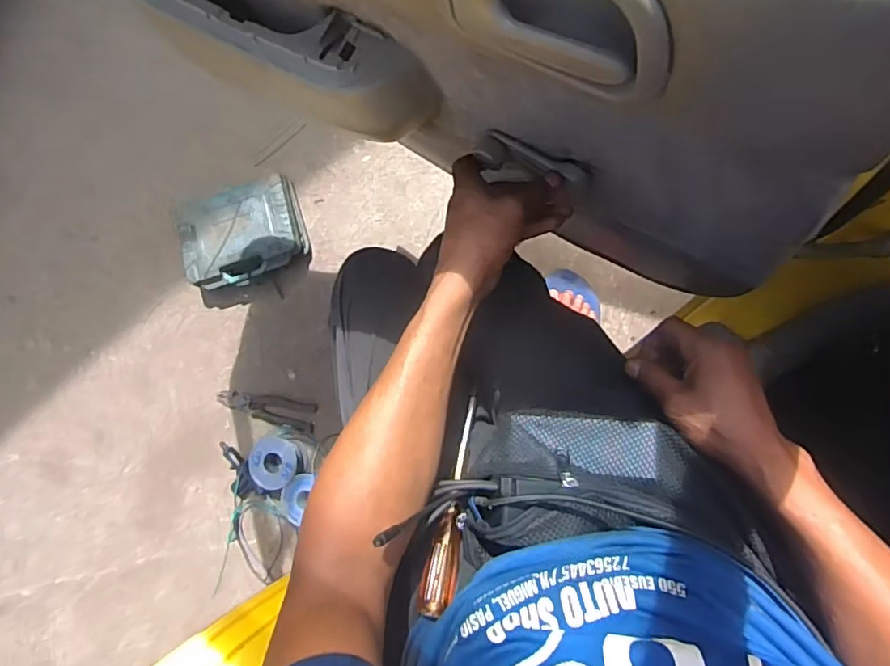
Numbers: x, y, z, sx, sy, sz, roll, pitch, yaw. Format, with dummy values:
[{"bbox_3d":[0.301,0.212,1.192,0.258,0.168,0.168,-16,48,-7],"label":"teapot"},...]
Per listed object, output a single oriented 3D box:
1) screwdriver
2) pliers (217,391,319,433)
[{"bbox_3d":[0.008,0.150,0.511,0.029,0.029,0.197,11,61,3],"label":"screwdriver"},{"bbox_3d":[-0.366,0.159,1.148,0.203,0.013,0.060,9,87,9],"label":"pliers"}]

